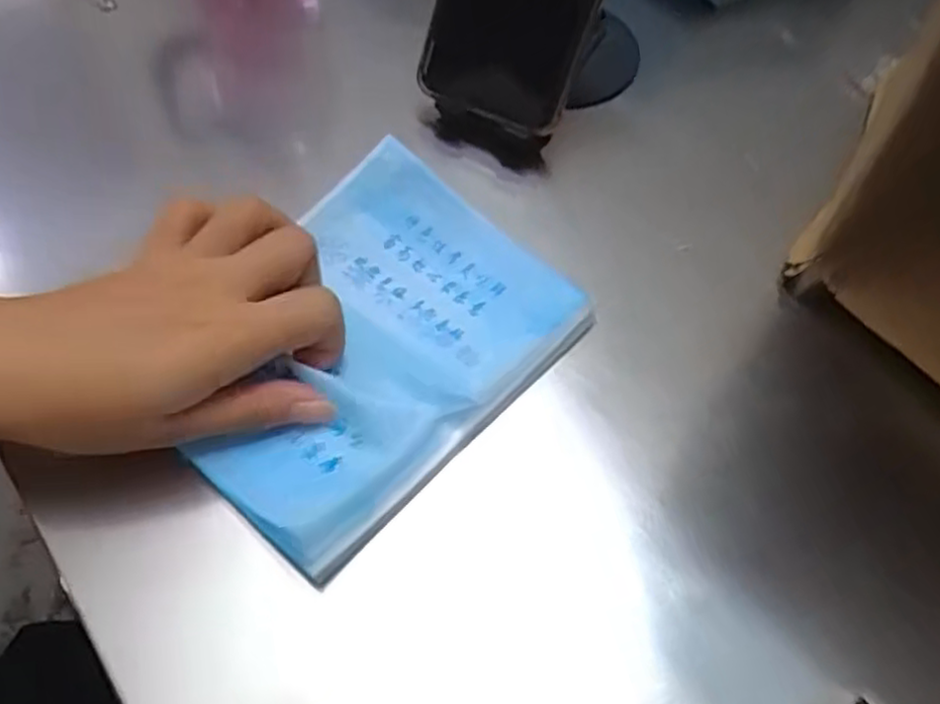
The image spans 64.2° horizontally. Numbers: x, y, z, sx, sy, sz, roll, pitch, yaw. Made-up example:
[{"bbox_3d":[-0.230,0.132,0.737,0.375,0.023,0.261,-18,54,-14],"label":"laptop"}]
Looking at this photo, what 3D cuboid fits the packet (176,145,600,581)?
[{"bbox_3d":[-0.043,-0.007,0.305,0.121,0.022,0.160,39,64,20],"label":"packet"}]

